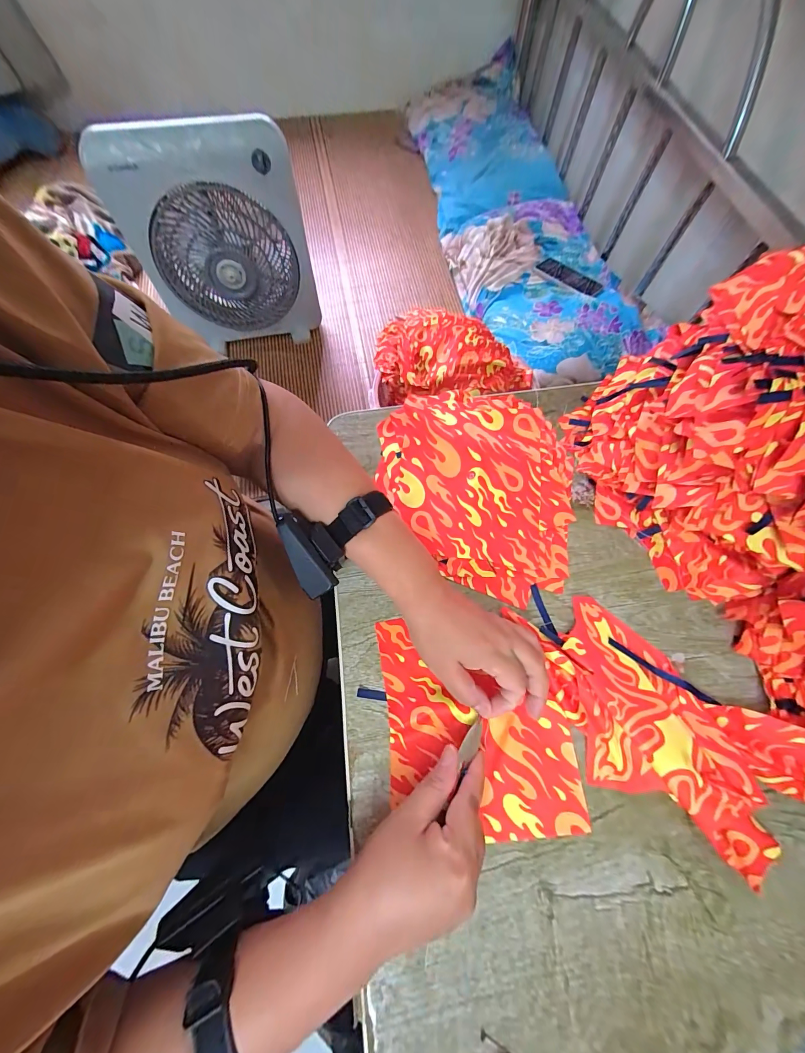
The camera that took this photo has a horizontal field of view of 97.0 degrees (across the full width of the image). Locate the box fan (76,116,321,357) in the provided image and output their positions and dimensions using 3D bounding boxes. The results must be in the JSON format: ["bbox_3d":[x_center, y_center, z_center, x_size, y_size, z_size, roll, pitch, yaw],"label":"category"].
[{"bbox_3d":[-0.355,-0.532,0.720,0.323,0.370,0.097,0,69,-1],"label":"box fan"}]

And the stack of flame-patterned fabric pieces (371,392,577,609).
[{"bbox_3d":[0.076,-0.050,0.376,0.205,0.026,0.231,8,69,4],"label":"stack of flame-patterned fabric pieces"}]

